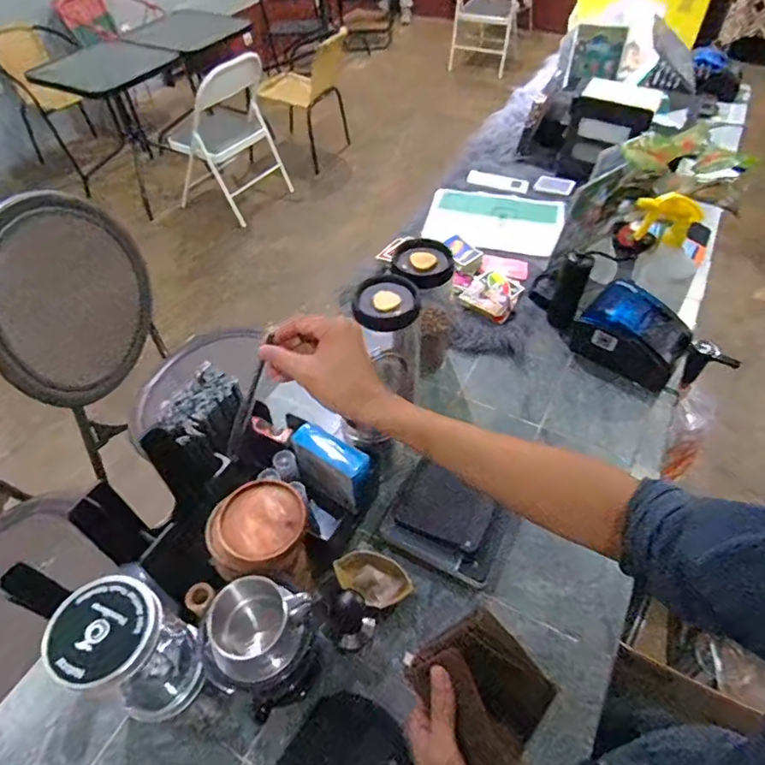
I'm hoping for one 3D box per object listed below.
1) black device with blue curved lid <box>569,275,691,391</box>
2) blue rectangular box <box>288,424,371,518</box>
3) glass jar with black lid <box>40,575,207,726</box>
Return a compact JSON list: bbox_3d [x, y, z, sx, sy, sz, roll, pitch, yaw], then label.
[{"bbox_3d":[0.445,-0.088,0.914,0.171,0.107,0.120,30,57,24],"label":"black device with blue curved lid"},{"bbox_3d":[-0.074,0.121,0.743,0.119,0.092,0.052,25,55,21],"label":"blue rectangular box"},{"bbox_3d":[-0.230,0.252,0.488,0.095,0.154,0.081,34,59,26],"label":"glass jar with black lid"}]

